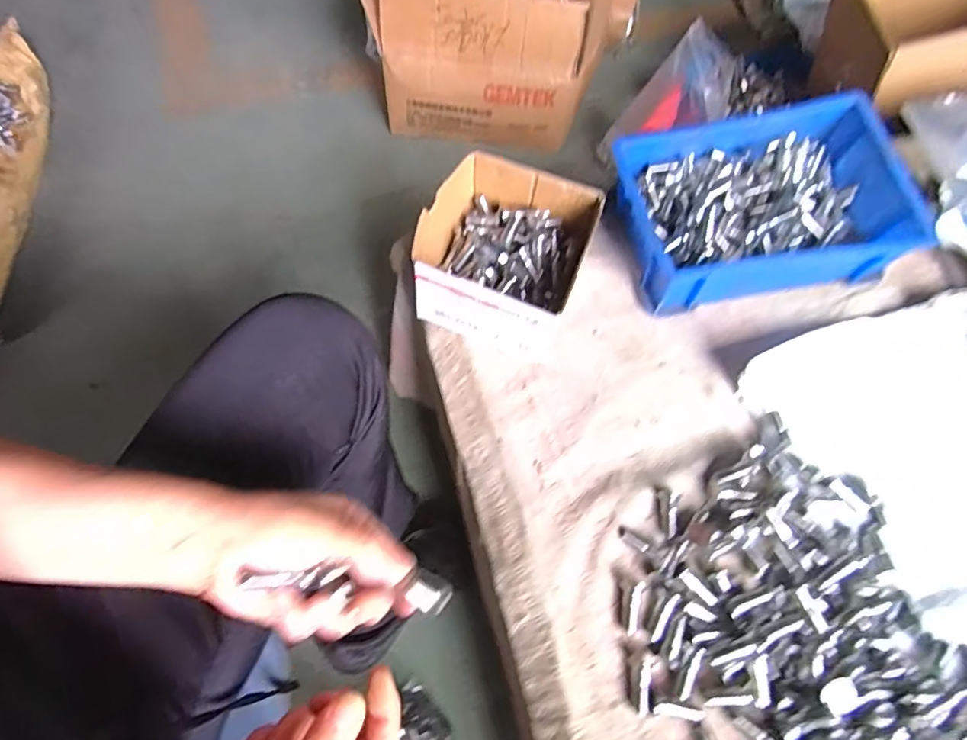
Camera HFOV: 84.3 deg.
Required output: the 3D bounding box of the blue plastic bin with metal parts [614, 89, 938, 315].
[{"bbox_3d":[0.266,-0.156,0.526,0.250,0.102,0.170,-7,65,-5],"label":"blue plastic bin with metal parts"}]

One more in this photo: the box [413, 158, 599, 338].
[{"bbox_3d":[0.019,-0.102,0.494,0.140,0.086,0.153,26,66,10],"label":"box"}]

